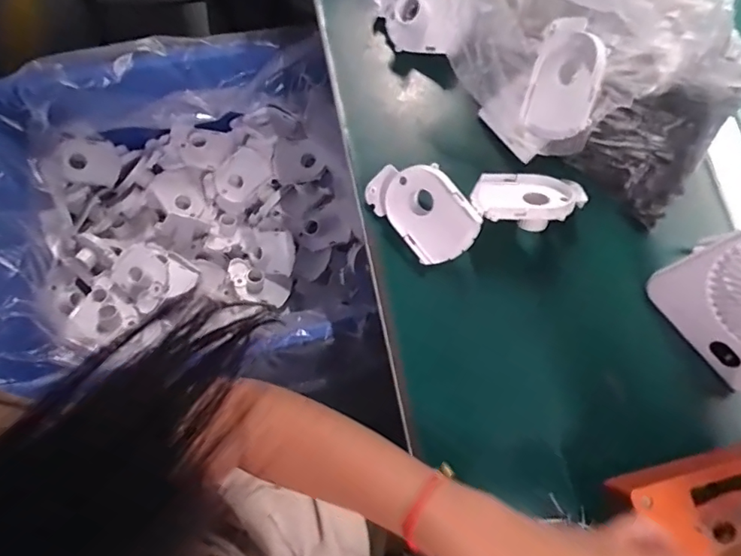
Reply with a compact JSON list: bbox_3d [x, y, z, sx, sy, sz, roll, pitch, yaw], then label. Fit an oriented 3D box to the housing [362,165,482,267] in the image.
[{"bbox_3d":[0.049,-0.062,0.447,0.068,0.017,0.101,-42,87,27],"label":"housing"}]

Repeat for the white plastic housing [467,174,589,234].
[{"bbox_3d":[0.146,-0.068,0.458,0.100,0.033,0.064,-2,42,1],"label":"white plastic housing"}]

